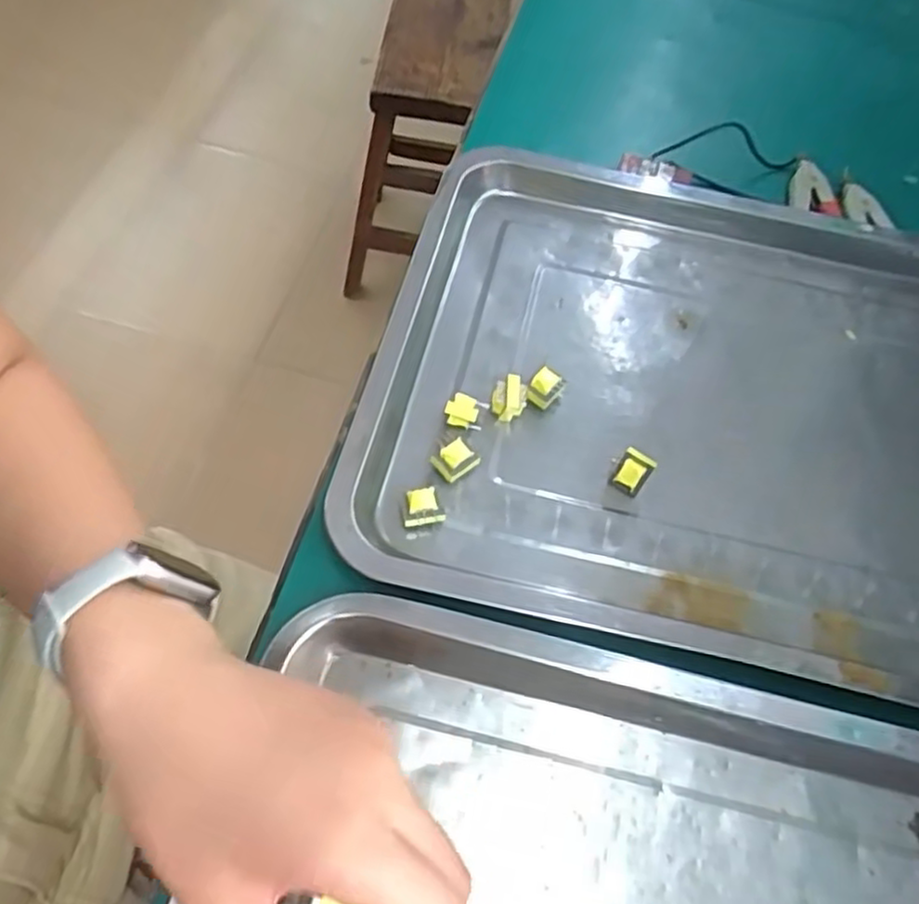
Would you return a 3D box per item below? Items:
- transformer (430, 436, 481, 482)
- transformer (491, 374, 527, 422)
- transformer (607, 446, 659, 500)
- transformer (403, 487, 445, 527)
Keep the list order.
[{"bbox_3d":[-0.002,0.005,0.352,0.018,0.016,0.015,-35,69,-22],"label":"transformer"},{"bbox_3d":[0.026,-0.027,0.372,0.017,0.017,0.019,10,60,0],"label":"transformer"},{"bbox_3d":[0.084,0.010,0.353,0.019,0.020,0.015,37,64,15],"label":"transformer"},{"bbox_3d":[-0.017,0.026,0.336,0.018,0.013,0.014,-3,61,-8],"label":"transformer"}]

